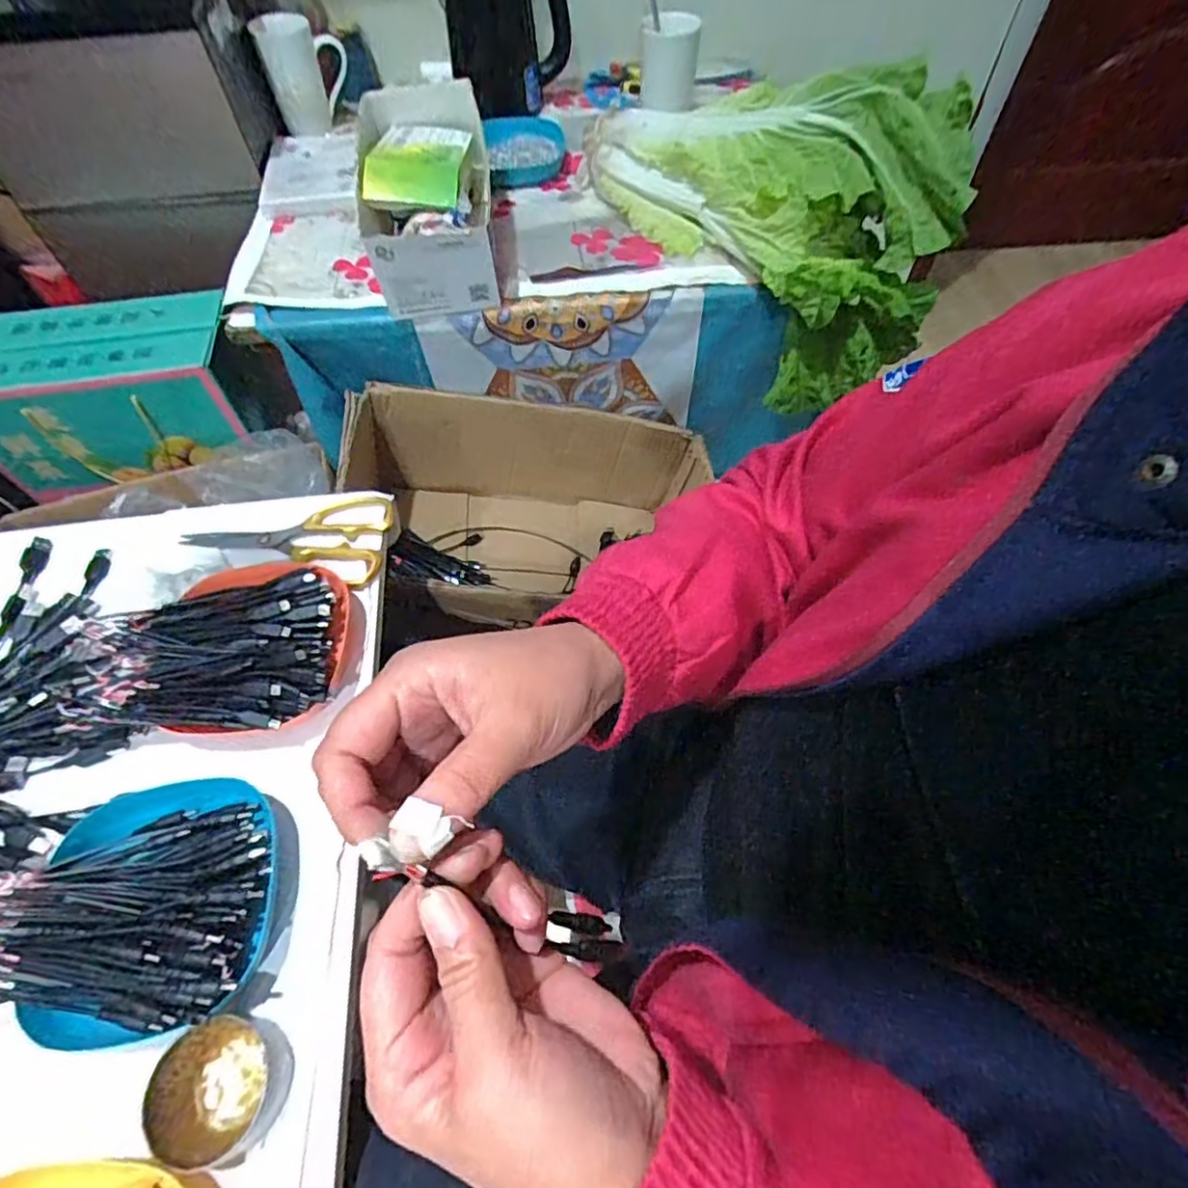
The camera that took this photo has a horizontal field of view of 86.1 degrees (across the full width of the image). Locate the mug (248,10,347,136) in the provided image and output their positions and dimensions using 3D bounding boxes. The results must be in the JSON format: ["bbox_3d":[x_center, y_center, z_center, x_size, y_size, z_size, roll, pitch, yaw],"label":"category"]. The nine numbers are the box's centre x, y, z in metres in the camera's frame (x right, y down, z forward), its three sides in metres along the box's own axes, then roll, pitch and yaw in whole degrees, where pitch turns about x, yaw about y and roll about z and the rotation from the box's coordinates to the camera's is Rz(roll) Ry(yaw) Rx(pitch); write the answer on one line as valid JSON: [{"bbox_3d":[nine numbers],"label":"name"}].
[{"bbox_3d":[-0.386,-0.704,0.856,0.105,0.116,0.097,-18,60,-10],"label":"mug"}]

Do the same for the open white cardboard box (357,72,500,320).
[{"bbox_3d":[-0.178,-0.445,0.694,0.134,0.094,0.263,-7,70,-4],"label":"open white cardboard box"}]

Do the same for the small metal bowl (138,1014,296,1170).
[{"bbox_3d":[-0.200,0.262,0.339,0.064,0.021,0.060,0,58,0],"label":"small metal bowl"}]

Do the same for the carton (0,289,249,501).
[{"bbox_3d":[-0.621,-0.263,0.832,0.316,0.159,0.155,-7,58,-4],"label":"carton"}]

